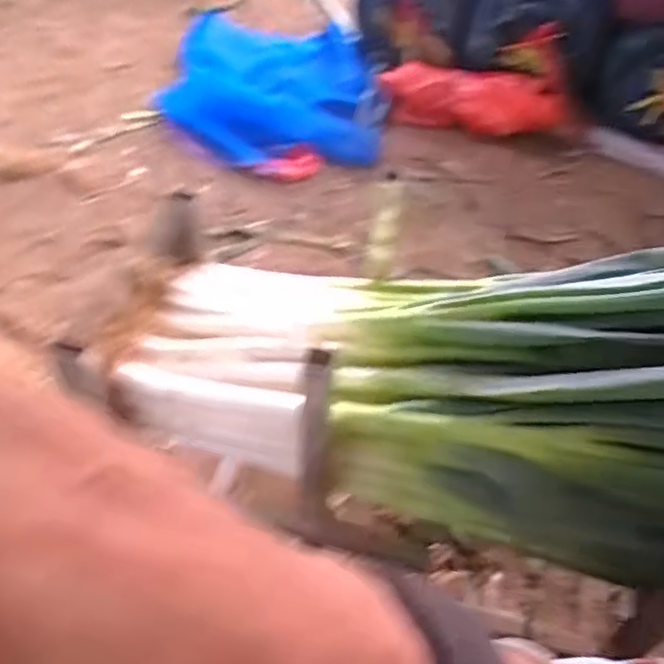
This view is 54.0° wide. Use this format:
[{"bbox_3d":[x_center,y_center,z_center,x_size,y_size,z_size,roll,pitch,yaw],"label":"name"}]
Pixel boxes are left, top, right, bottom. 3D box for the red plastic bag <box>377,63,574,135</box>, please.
[{"bbox_3d":[0.304,-0.502,1.427,0.405,0.111,0.124,14,49,9],"label":"red plastic bag"}]

